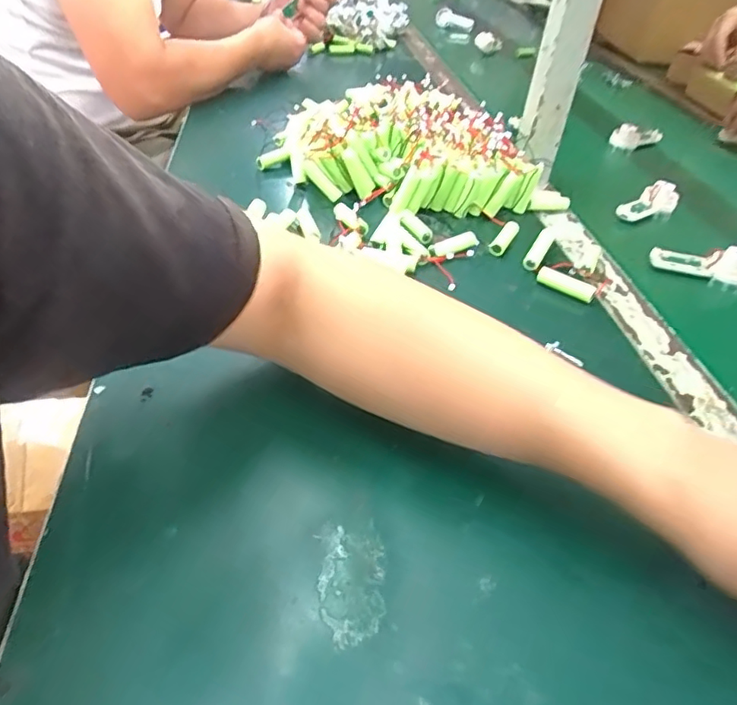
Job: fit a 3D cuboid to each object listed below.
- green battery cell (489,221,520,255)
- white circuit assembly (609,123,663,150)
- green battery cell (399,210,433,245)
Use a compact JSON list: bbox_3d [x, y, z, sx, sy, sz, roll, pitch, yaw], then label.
[{"bbox_3d":[0.131,-0.110,0.553,0.014,0.016,0.051,24,43,20],"label":"green battery cell"},{"bbox_3d":[0.407,-0.328,0.871,0.088,0.033,0.022,-12,44,-20],"label":"white circuit assembly"},{"bbox_3d":[0.046,-0.118,0.550,0.017,0.016,0.048,-17,45,-25],"label":"green battery cell"}]

